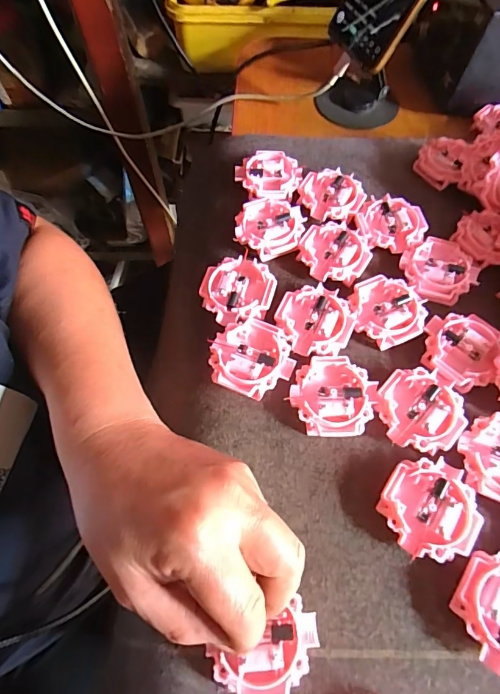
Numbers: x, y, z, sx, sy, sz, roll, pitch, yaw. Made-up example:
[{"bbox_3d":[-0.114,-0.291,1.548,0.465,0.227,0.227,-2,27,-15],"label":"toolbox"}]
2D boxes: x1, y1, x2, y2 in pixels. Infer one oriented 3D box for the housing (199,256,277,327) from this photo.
[{"bbox_3d":[-0.009,-0.042,0.300,0.052,0.010,0.052,0,64,0],"label":"housing"}]

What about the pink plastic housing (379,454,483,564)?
[{"bbox_3d":[0.104,0.093,0.241,0.052,0.016,0.053,0,64,0],"label":"pink plastic housing"}]

